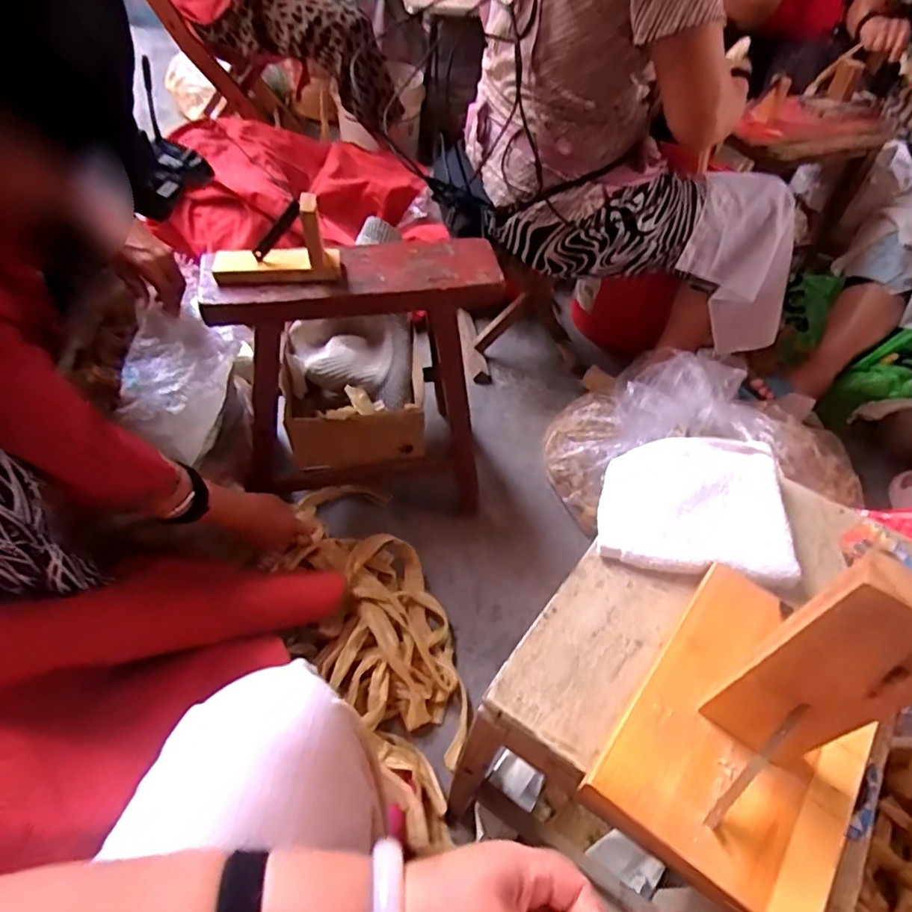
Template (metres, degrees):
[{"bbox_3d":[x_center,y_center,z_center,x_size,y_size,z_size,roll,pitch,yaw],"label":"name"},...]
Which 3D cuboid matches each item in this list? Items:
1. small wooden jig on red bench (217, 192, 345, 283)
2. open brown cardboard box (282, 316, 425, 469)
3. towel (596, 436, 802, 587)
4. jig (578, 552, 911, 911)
[{"bbox_3d":[-0.223,-0.262,0.732,0.153,0.089,0.045,-4,51,-8],"label":"small wooden jig on red bench"},{"bbox_3d":[-0.163,-0.103,0.950,0.206,0.124,0.219,-5,51,-8],"label":"open brown cardboard box"},{"bbox_3d":[0.210,0.042,0.536,0.156,0.032,0.149,10,51,4],"label":"towel"},{"bbox_3d":[0.204,0.123,0.329,0.139,0.198,0.200,33,56,21],"label":"jig"}]

